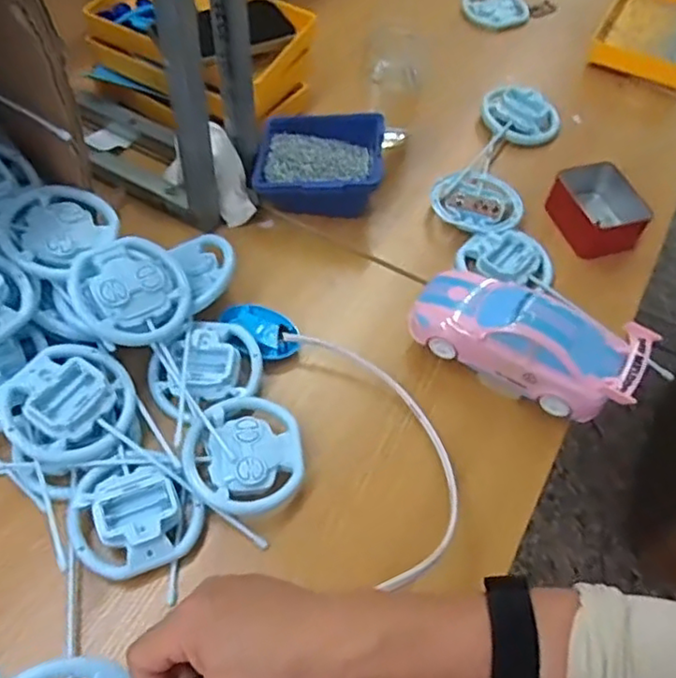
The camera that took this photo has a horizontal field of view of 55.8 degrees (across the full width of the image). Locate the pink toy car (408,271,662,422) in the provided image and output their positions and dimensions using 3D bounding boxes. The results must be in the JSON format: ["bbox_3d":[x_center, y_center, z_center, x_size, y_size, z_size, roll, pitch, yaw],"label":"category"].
[{"bbox_3d":[0.167,-0.004,0.576,0.198,0.064,0.086,27,58,14],"label":"pink toy car"}]

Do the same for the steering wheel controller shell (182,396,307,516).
[{"bbox_3d":[-0.079,0.102,0.548,0.097,0.035,0.098,2,56,-3],"label":"steering wheel controller shell"}]

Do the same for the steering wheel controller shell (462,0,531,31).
[{"bbox_3d":[0.234,-0.490,0.949,0.096,0.028,0.059,11,56,3],"label":"steering wheel controller shell"}]

